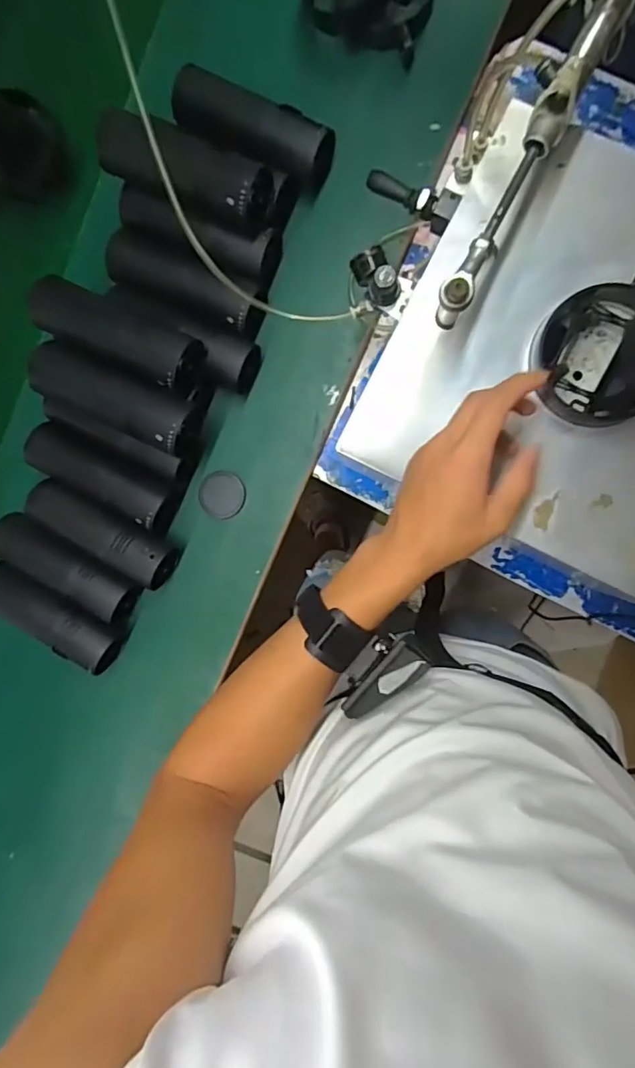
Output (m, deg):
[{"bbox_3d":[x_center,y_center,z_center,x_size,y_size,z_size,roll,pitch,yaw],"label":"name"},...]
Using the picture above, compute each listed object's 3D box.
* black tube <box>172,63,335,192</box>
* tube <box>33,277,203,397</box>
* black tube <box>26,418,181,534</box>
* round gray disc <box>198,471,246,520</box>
[{"bbox_3d":[-0.069,-0.409,0.533,0.165,0.057,0.059,25,95,4],"label":"black tube"},{"bbox_3d":[-0.195,-0.193,0.505,0.166,0.063,0.058,24,95,4],"label":"tube"},{"bbox_3d":[-0.228,-0.066,0.565,0.164,0.048,0.064,28,95,4],"label":"black tube"},{"bbox_3d":[-0.106,-0.044,0.579,0.050,0.004,0.051,0,93,6],"label":"round gray disc"}]

